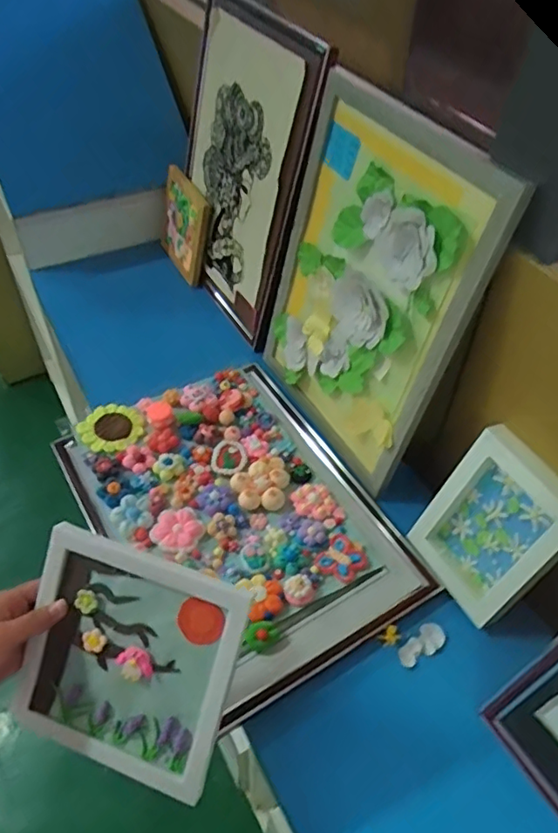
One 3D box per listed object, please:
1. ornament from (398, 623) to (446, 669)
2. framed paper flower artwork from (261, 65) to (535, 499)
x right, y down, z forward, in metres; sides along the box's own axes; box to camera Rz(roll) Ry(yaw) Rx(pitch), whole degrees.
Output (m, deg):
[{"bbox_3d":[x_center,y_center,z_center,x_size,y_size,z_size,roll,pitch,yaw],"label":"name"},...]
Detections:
[{"bbox_3d":[0.155,0.248,0.635,0.059,0.004,0.028,-36,74,-24],"label":"ornament"},{"bbox_3d":[0.091,-0.141,0.703,0.021,0.415,0.302,-15,51,-30],"label":"framed paper flower artwork"}]

